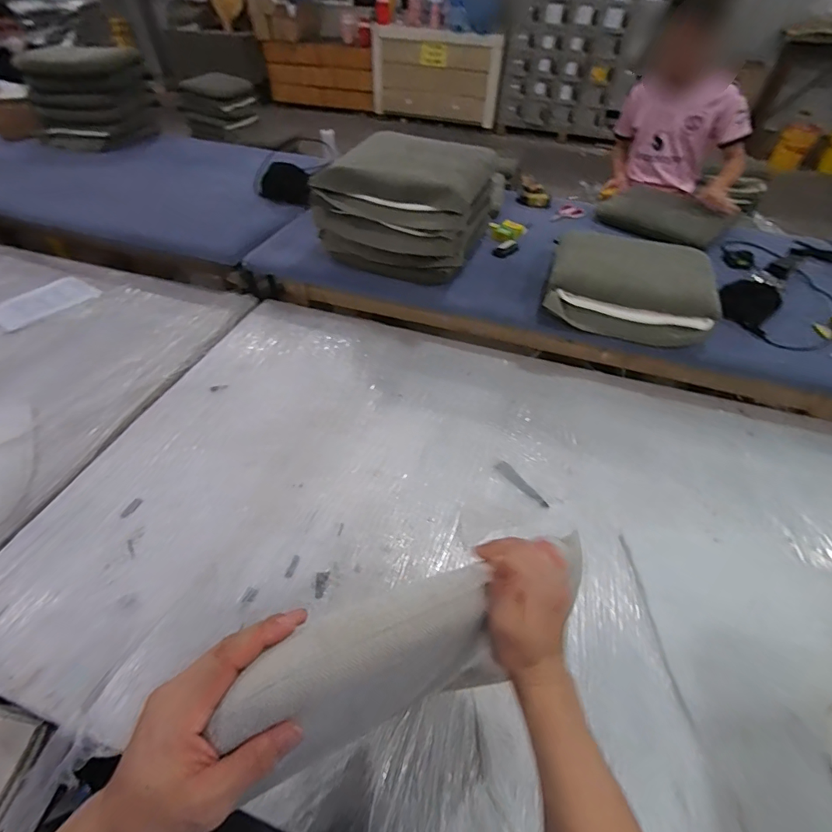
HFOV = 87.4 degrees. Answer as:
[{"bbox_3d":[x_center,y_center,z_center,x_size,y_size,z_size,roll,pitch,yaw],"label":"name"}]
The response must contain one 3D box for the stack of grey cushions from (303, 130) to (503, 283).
[{"bbox_3d":[-0.029,-0.642,1.380,0.469,0.310,0.369,21,49,17],"label":"stack of grey cushions"}]

